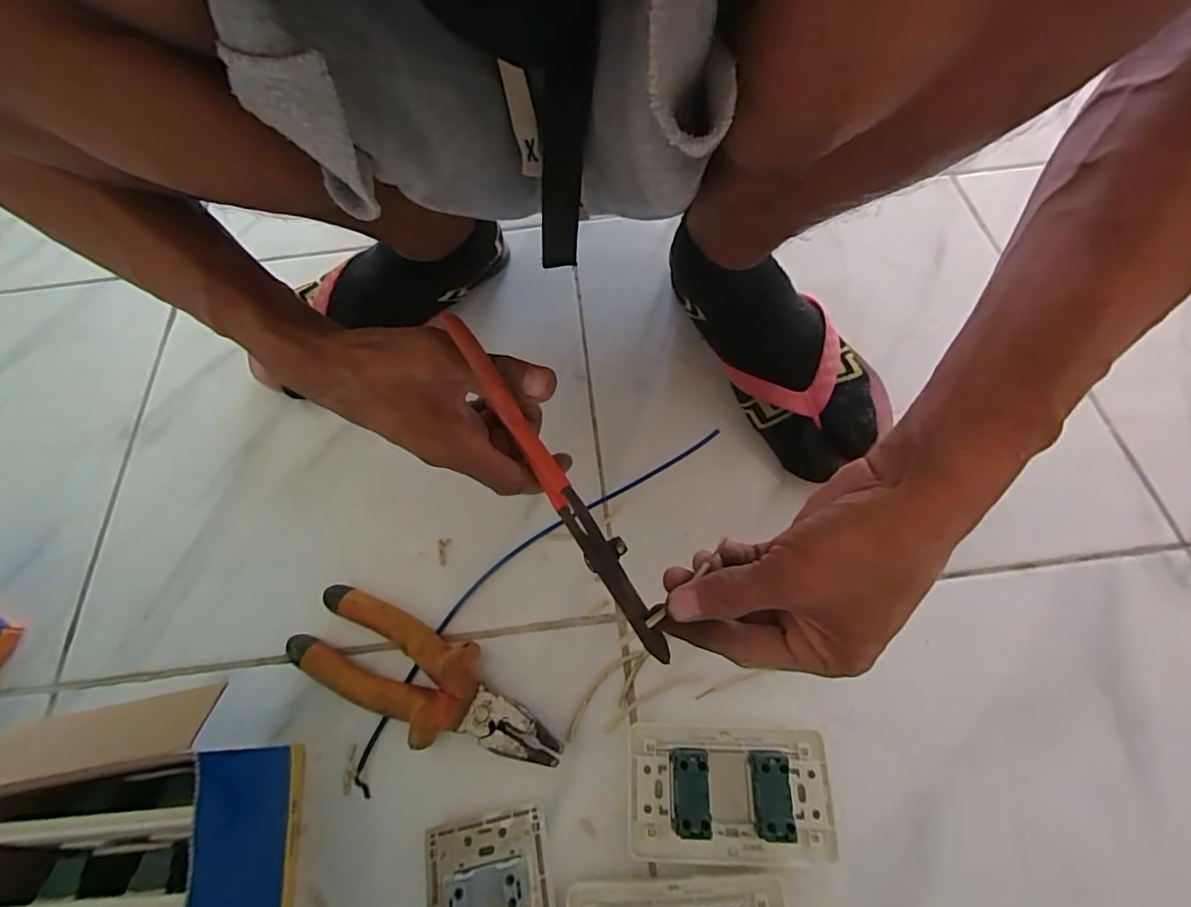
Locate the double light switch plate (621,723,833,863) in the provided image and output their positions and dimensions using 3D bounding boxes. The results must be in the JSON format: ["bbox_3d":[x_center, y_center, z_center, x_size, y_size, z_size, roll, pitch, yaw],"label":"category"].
[{"bbox_3d":[0.078,0.198,0.309,0.116,0.032,0.067,0,65,4],"label":"double light switch plate"}]

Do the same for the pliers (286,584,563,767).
[{"bbox_3d":[-0.111,0.150,0.345,0.188,0.028,0.060,25,69,14],"label":"pliers"}]

